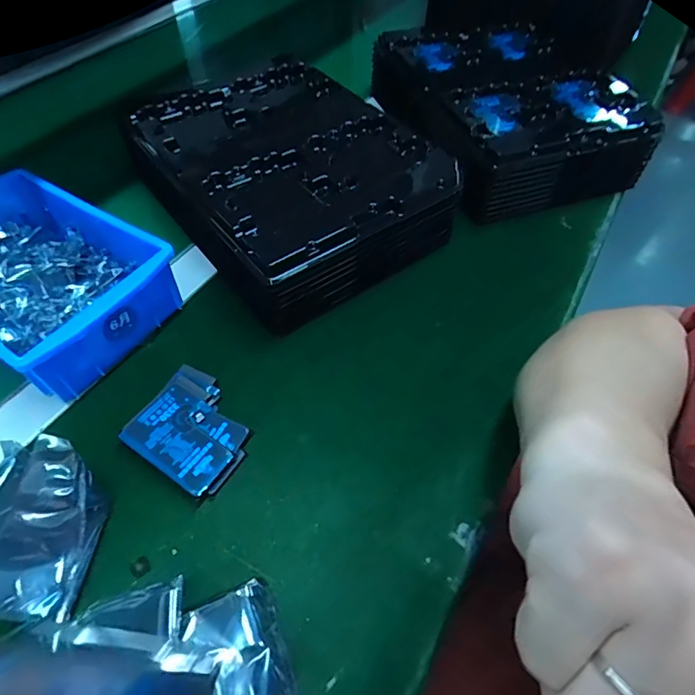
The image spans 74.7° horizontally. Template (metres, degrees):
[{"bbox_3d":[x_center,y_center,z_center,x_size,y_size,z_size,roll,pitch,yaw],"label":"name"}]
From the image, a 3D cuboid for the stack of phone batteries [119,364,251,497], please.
[{"bbox_3d":[-0.107,0.058,0.320,0.080,0.017,0.070,29,59,17],"label":"stack of phone batteries"}]

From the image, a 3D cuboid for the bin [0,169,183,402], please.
[{"bbox_3d":[-0.247,-0.057,0.364,0.198,0.062,0.130,29,59,17],"label":"bin"}]

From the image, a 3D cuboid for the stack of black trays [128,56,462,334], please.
[{"bbox_3d":[-0.057,-0.165,0.440,0.211,0.078,0.266,-35,63,-24],"label":"stack of black trays"}]

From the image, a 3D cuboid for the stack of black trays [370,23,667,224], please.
[{"bbox_3d":[0.180,-0.279,0.520,0.220,0.066,0.291,-14,57,-12],"label":"stack of black trays"}]

